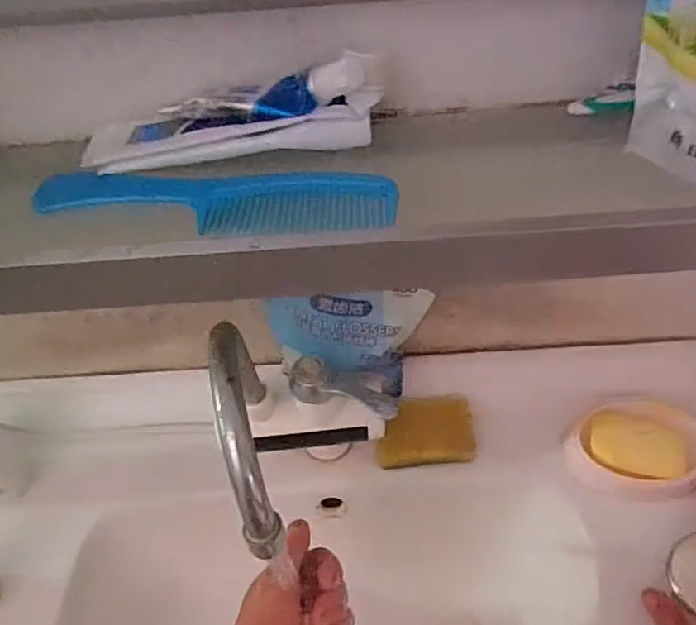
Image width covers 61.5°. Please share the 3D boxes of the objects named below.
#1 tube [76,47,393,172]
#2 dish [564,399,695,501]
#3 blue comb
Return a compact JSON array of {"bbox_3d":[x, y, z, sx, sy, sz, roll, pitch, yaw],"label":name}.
[{"bbox_3d":[-0.069,-0.117,0.338,0.178,0.049,0.042,-4,54,3],"label":"tube"},{"bbox_3d":[0.265,0.124,0.531,0.118,0.028,0.082,3,54,7],"label":"dish"},{"bbox_3d":[-0.076,-0.063,0.334,0.204,0.011,0.053,-3,54,3],"label":"blue comb"}]

